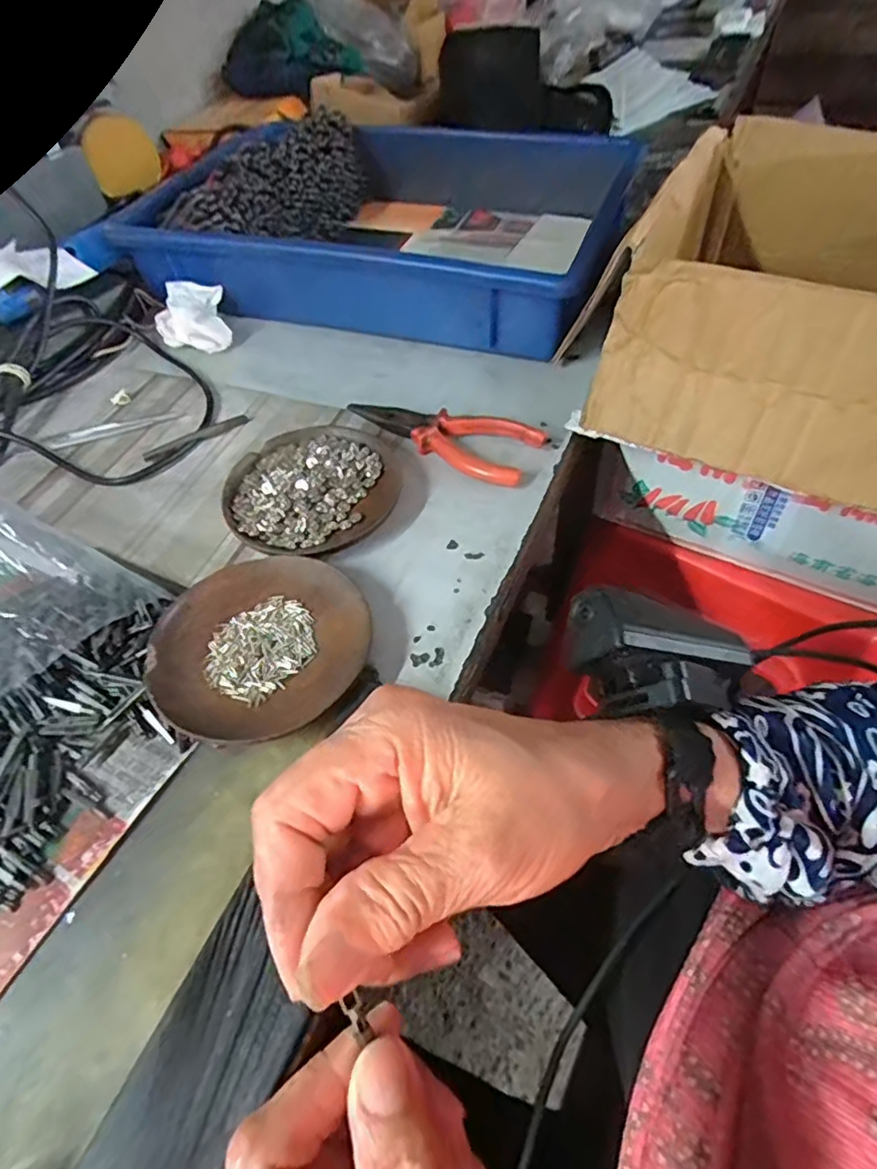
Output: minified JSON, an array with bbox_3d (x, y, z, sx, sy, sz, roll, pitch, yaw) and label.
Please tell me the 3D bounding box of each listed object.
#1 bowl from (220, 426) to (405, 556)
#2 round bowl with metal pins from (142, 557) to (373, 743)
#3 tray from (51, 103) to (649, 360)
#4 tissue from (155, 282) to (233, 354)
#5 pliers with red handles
[{"bbox_3d":[-0.085,-0.065,0.397,0.113,0.020,0.106,-2,53,3],"label":"bowl"},{"bbox_3d":[-0.096,0.033,0.323,0.109,0.018,0.111,-2,53,3],"label":"round bowl with metal pins"},{"bbox_3d":[-0.065,-0.356,0.564,0.427,0.104,0.297,12,55,13],"label":"tray"},{"bbox_3d":[-0.213,-0.231,0.518,0.061,0.045,0.068,-22,54,-11],"label":"tissue"},{"bbox_3d":[0.001,-0.110,0.431,0.144,0.016,0.052,24,58,21],"label":"pliers with red handles"}]

